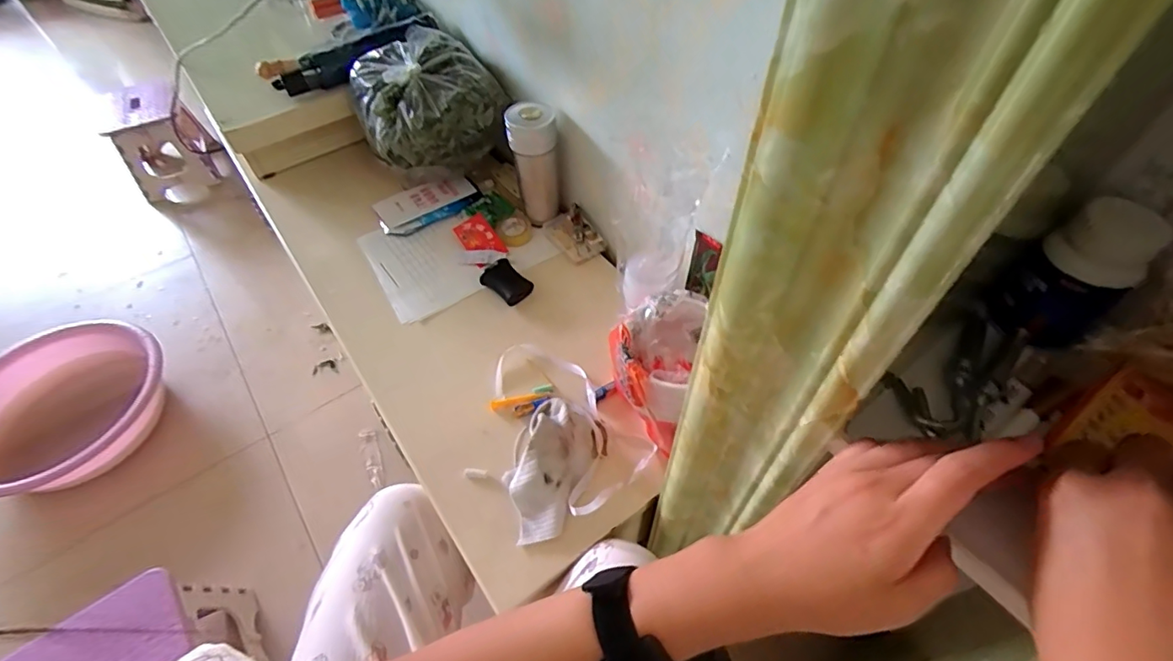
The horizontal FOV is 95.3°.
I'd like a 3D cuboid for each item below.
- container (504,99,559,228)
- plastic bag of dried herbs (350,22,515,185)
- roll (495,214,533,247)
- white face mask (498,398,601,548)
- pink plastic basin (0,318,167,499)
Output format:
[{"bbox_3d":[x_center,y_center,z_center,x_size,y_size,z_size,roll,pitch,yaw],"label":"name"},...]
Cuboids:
[{"bbox_3d":[-0.078,-0.250,0.817,0.070,0.178,0.056,-4,52,-3],"label":"container"},{"bbox_3d":[-0.250,-0.334,0.869,0.203,0.195,0.191,-26,56,-18],"label":"plastic bag of dried herbs"},{"bbox_3d":[-0.116,-0.160,0.862,0.051,0.026,0.047,0,52,1],"label":"roll"},{"bbox_3d":[-0.047,0.150,0.608,0.091,0.051,0.157,21,55,16],"label":"white face mask"},{"bbox_3d":[-0.941,0.151,0.979,0.326,0.140,0.326,0,52,1],"label":"pink plastic basin"}]

